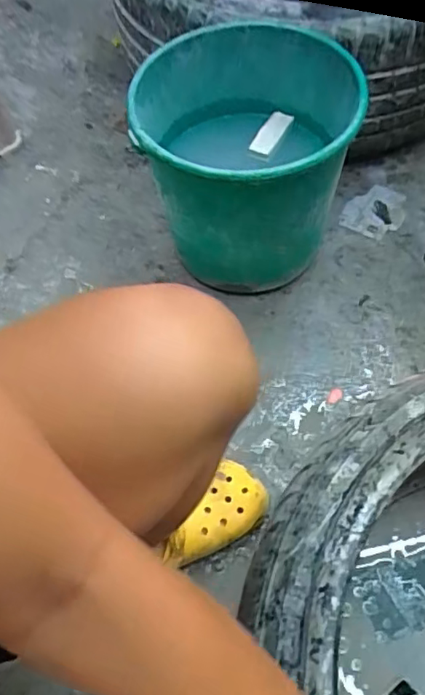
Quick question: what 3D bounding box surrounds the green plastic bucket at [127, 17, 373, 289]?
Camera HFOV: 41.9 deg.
[{"bbox_3d":[0.046,-0.261,0.778,0.274,0.253,0.312,1,60,4],"label":"green plastic bucket"}]

